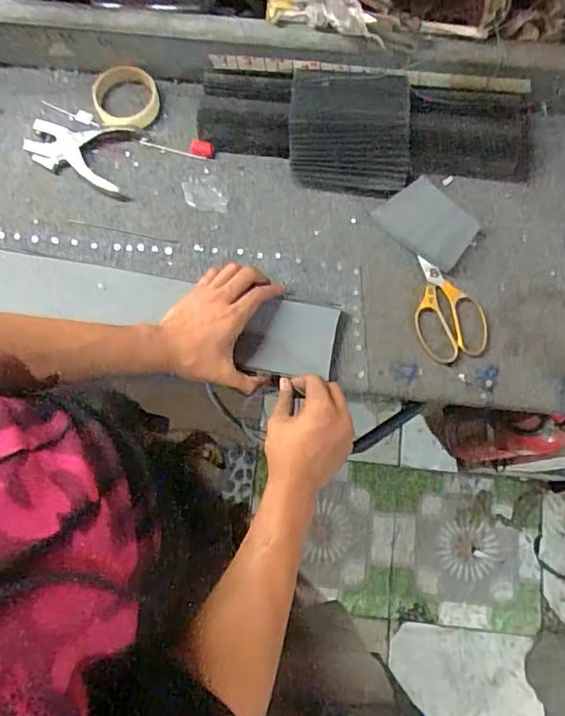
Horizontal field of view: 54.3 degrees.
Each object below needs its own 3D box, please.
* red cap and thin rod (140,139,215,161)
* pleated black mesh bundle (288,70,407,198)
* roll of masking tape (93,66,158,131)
[{"bbox_3d":[-0.144,-0.295,0.759,0.102,0.013,0.029,10,76,2],"label":"red cap and thin rod"},{"bbox_3d":[0.089,-0.296,0.723,0.155,0.041,0.146,4,76,0],"label":"pleated black mesh bundle"},{"bbox_3d":[-0.219,-0.361,0.771,0.089,0.032,0.083,0,76,-1],"label":"roll of masking tape"}]

